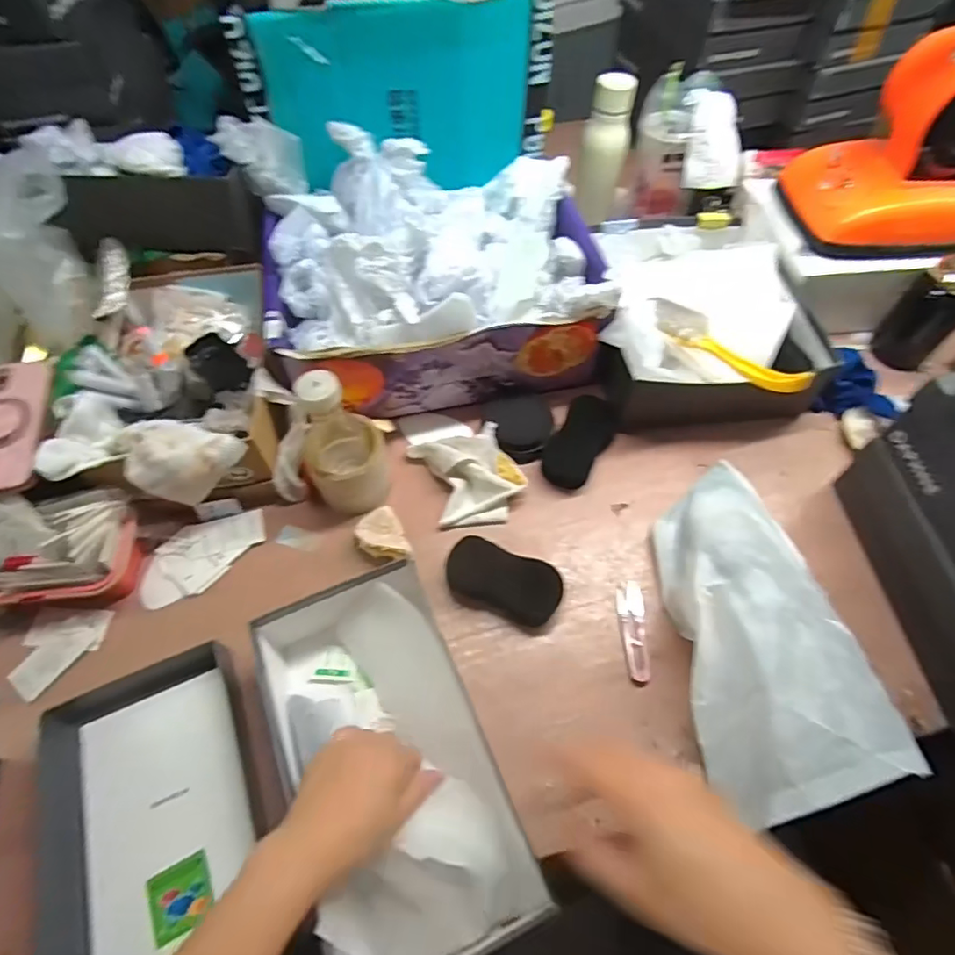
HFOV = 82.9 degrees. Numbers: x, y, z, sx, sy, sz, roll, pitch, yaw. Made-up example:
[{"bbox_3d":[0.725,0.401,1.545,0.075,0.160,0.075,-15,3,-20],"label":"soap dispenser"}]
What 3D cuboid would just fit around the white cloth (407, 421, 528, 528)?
[{"bbox_3d":[-0.010,-0.008,0.640,0.106,0.041,0.129,-20,61,-12],"label":"white cloth"}]

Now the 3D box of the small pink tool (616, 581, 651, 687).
[{"bbox_3d":[0.163,0.158,0.562,0.031,0.013,0.107,5,59,3],"label":"small pink tool"}]

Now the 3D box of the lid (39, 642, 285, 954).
[{"bbox_3d":[-0.274,0.314,0.474,0.179,0.047,0.296,-20,61,-12],"label":"lid"}]

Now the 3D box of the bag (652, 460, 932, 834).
[{"bbox_3d":[0.257,0.120,0.510,0.127,0.108,0.352,2,44,1],"label":"bag"}]

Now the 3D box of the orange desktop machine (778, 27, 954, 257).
[{"bbox_3d":[0.533,-0.406,0.658,0.203,0.199,0.170,0,59,0],"label":"orange desktop machine"}]

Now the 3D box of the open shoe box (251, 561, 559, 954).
[{"bbox_3d":[-0.081,0.237,0.469,0.167,0.086,0.312,-21,61,-13],"label":"open shoe box"}]

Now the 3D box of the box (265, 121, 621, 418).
[{"bbox_3d":[-0.055,-0.252,0.682,0.389,0.192,0.268,-11,59,-6],"label":"box"}]

